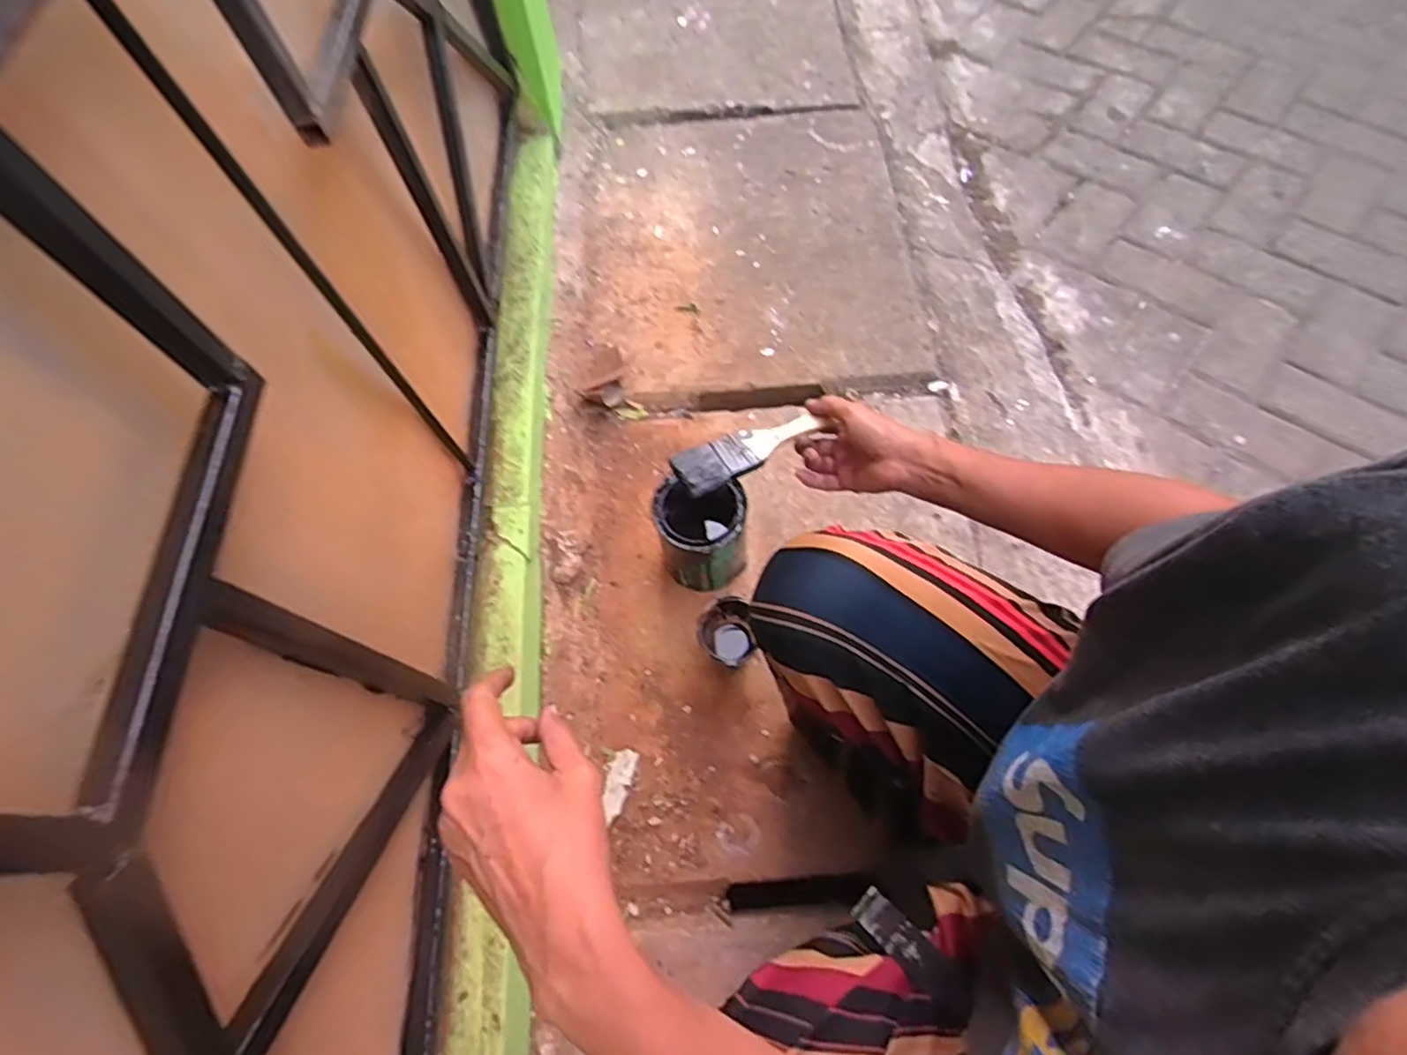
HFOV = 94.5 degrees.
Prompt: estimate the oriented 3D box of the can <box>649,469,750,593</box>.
[{"bbox_3d":[-0.003,0.013,0.746,0.099,0.139,0.091,-1,65,3],"label":"can"}]

